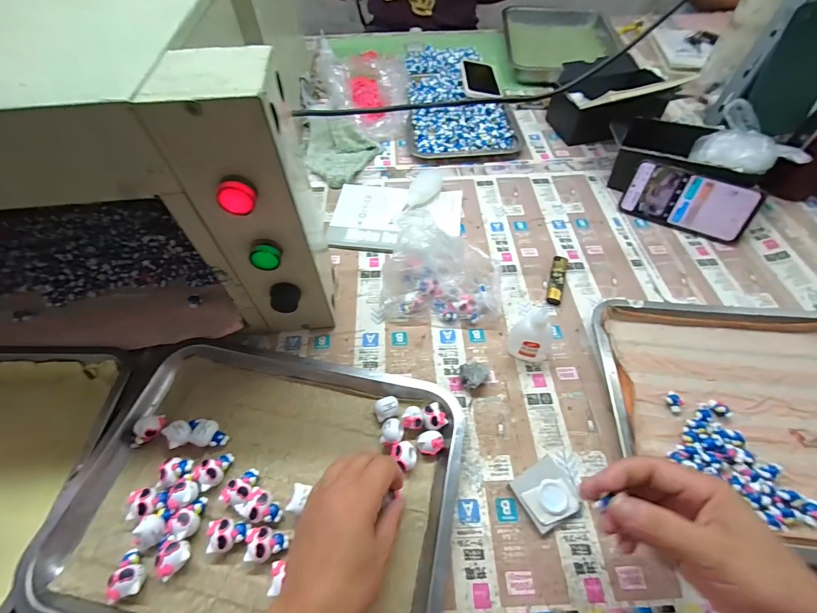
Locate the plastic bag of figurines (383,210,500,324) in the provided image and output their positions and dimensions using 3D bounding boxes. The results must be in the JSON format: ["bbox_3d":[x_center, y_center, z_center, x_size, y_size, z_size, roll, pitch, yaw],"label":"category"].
[{"bbox_3d":[0.041,-0.049,0.461,0.146,0.099,0.103,3,55,3],"label":"plastic bag of figurines"}]

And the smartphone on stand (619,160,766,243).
[{"bbox_3d":[0.402,-0.152,0.531,0.159,0.075,0.011,27,29,20],"label":"smartphone on stand"}]

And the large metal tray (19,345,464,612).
[{"bbox_3d":[-0.131,0.171,0.349,0.344,0.026,0.254,10,55,8],"label":"large metal tray"}]

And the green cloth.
[{"bbox_3d":[-0.118,-0.286,0.669,0.131,0.037,0.172,-11,55,-6],"label":"green cloth"}]

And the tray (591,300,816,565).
[{"bbox_3d":[0.368,0.110,0.389,0.304,0.023,0.262,4,55,4],"label":"tray"}]

